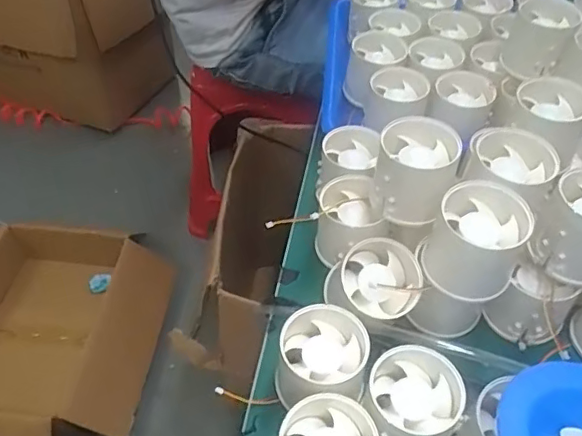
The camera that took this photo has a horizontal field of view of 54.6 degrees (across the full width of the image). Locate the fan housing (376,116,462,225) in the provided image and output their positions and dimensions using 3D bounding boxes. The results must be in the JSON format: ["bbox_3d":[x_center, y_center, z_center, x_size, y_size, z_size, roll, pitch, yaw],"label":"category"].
[{"bbox_3d":[0.082,-0.032,0.375,0.048,0.049,0.050,1,48,-1],"label":"fan housing"}]

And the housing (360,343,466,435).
[{"bbox_3d":[0.070,0.109,0.324,0.053,0.047,0.051,-22,53,-20],"label":"housing"}]

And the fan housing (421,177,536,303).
[{"bbox_3d":[0.112,0.013,0.339,0.051,0.051,0.049,1,48,-1],"label":"fan housing"}]

